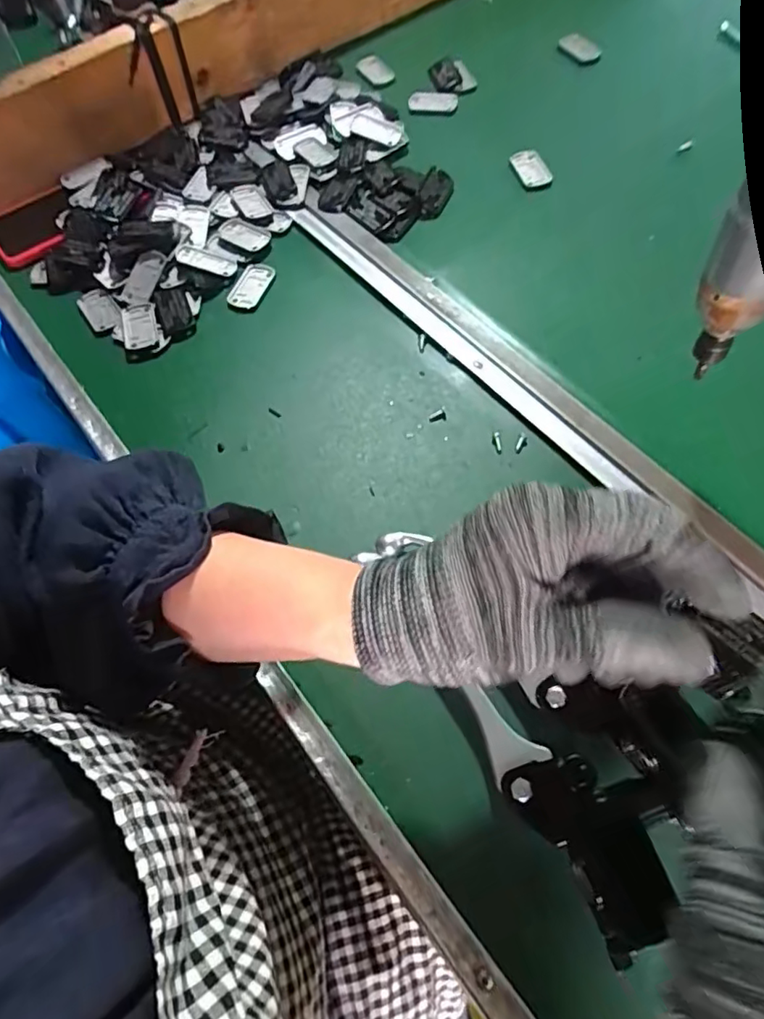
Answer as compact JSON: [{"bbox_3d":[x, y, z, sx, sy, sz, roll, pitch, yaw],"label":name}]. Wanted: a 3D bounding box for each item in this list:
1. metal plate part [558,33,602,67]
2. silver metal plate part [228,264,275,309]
[{"bbox_3d":[0.218,-0.509,0.630,0.036,0.004,0.050,-39,76,-13],"label":"metal plate part"},{"bbox_3d":[-0.116,-0.201,0.511,0.027,0.005,0.050,18,68,12],"label":"silver metal plate part"}]

